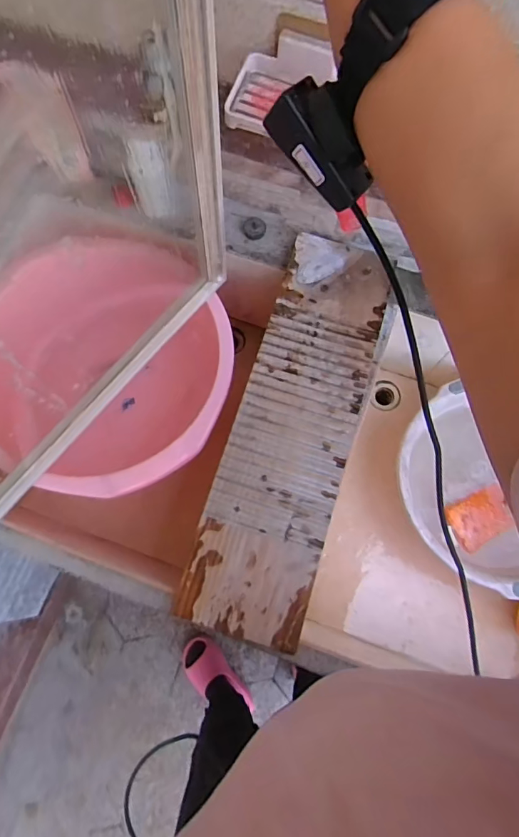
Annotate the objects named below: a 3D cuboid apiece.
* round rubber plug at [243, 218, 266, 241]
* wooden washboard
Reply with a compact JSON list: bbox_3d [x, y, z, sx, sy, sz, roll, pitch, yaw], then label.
[{"bbox_3d":[-0.008,-0.310,0.732,0.033,0.019,0.036,26,75,6],"label":"round rubber plug"},{"bbox_3d":[0.052,0.007,0.622,0.165,0.017,0.551,18,74,4],"label":"wooden washboard"}]

